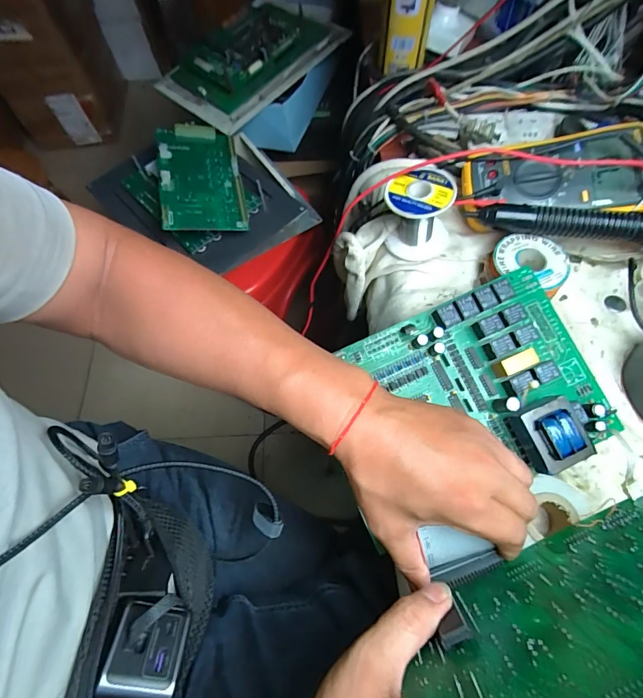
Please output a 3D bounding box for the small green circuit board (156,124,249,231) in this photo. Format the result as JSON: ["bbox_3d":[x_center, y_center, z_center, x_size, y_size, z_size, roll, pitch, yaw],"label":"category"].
[{"bbox_3d":[-0.182,-0.258,0.600,0.115,0.015,0.191,-6,74,-16],"label":"small green circuit board"}]

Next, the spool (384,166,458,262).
[{"bbox_3d":[0.098,-0.134,0.401,0.064,0.066,0.062,-1,66,3],"label":"spool"}]

